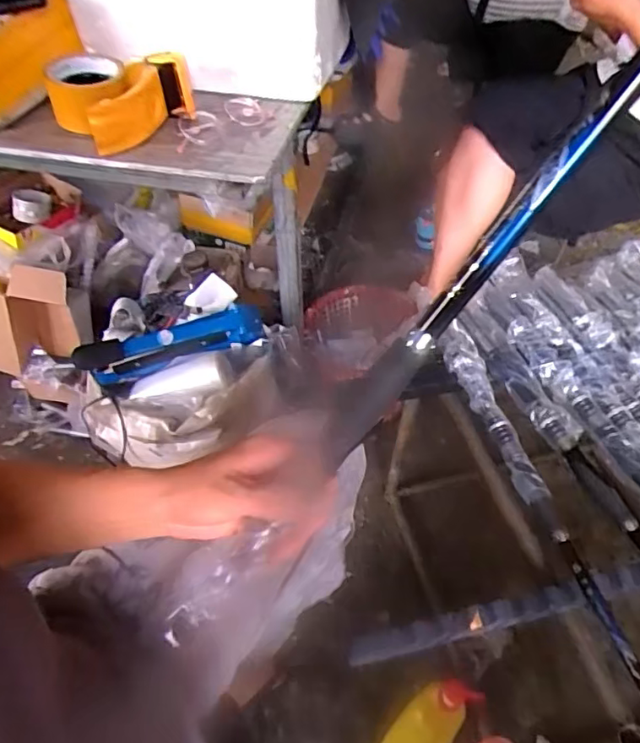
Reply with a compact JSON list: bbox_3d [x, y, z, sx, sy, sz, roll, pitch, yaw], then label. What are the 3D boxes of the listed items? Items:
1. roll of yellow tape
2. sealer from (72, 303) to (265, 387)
[{"bbox_3d":[-0.238,-0.339,0.682,0.145,0.063,0.145,0,50,0],"label":"roll of yellow tape"},{"bbox_3d":[-0.243,-0.051,0.942,0.316,0.132,0.076,-21,53,-17],"label":"sealer"}]

